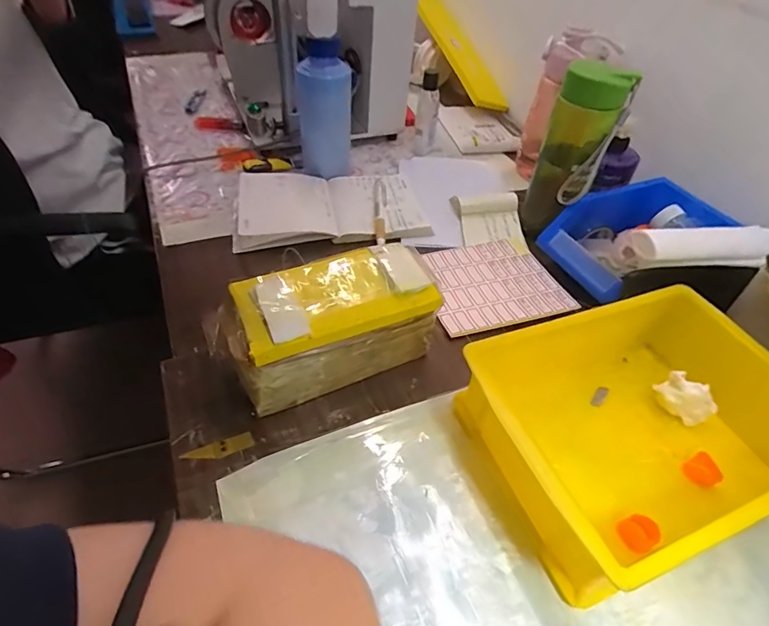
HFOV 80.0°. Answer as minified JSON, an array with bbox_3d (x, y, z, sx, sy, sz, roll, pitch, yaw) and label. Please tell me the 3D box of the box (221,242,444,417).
[{"bbox_3d":[-0.043,0.009,0.388,0.166,0.092,0.075,-17,51,-21],"label":"box"}]

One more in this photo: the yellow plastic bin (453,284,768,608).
[{"bbox_3d":[0.202,0.084,0.361,0.251,0.071,0.178,-11,49,-16],"label":"yellow plastic bin"}]

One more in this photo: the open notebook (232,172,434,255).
[{"bbox_3d":[-0.071,-0.142,0.587,0.234,0.020,0.147,-8,48,-13],"label":"open notebook"}]

